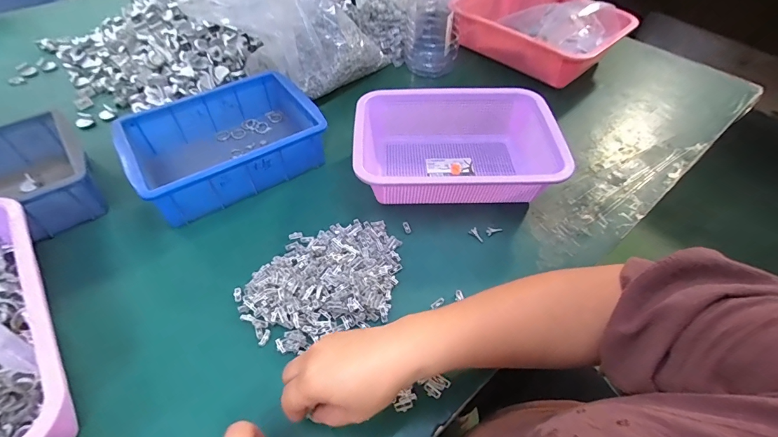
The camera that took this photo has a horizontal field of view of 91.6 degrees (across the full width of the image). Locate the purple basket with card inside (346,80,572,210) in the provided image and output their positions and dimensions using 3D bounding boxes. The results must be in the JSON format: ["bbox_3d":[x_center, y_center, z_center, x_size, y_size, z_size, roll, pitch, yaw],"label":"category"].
[{"bbox_3d":[0.088,-0.100,0.524,0.262,0.082,0.193,0,50,-2],"label":"purple basket with card inside"}]

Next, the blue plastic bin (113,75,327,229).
[{"bbox_3d":[-0.228,-0.107,0.539,0.235,0.079,0.167,-27,56,-22],"label":"blue plastic bin"}]

